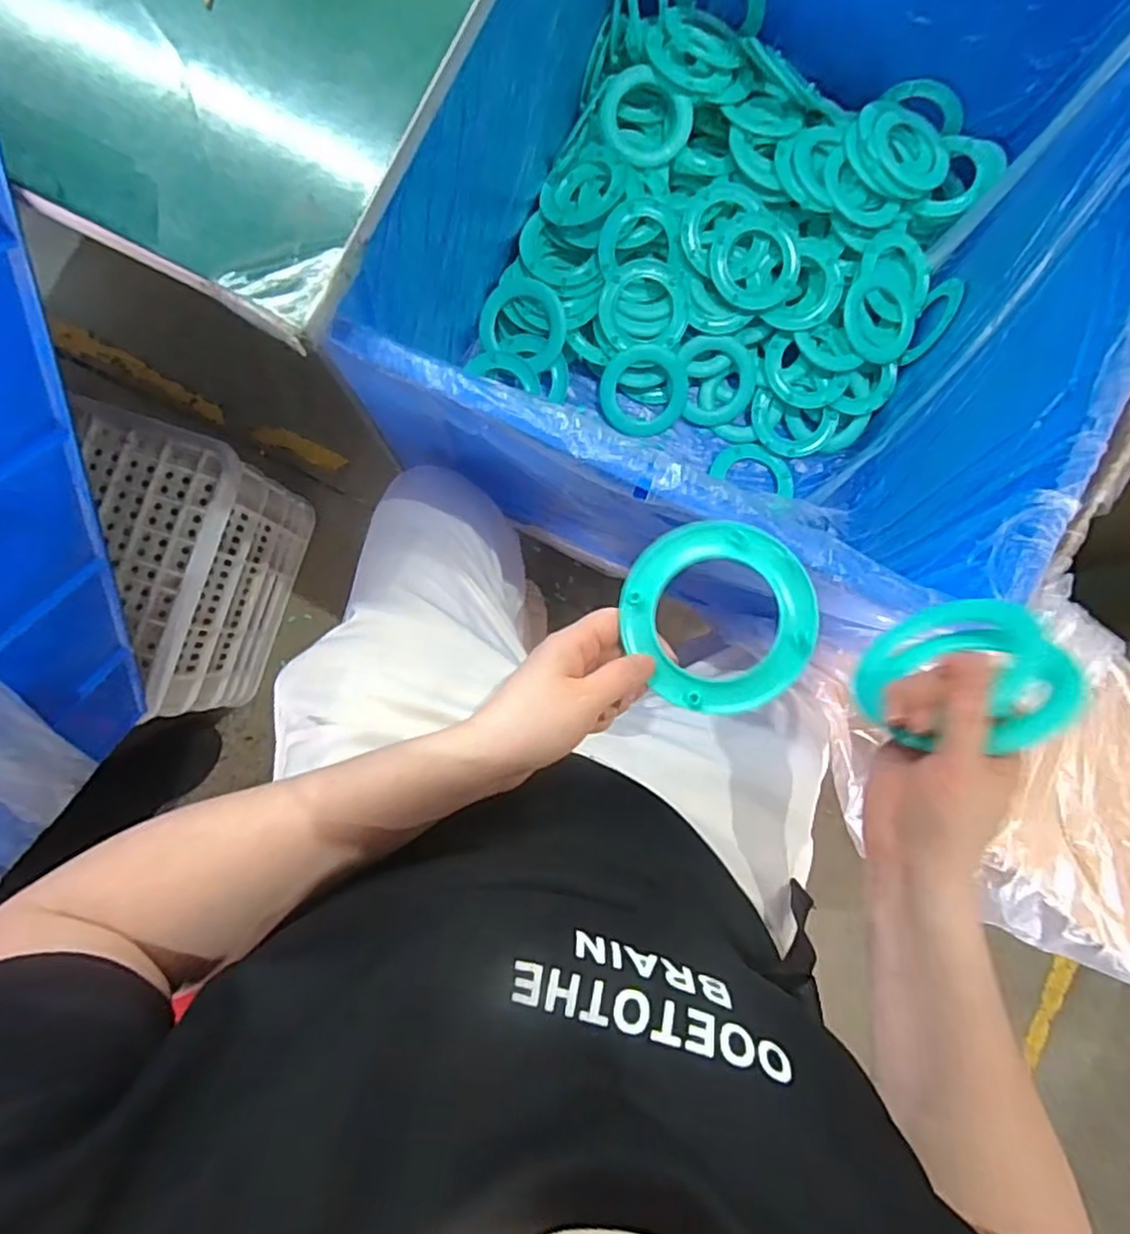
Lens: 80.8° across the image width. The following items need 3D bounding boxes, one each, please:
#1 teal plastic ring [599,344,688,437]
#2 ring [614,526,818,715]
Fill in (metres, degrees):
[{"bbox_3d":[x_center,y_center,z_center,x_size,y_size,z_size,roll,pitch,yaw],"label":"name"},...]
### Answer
[{"bbox_3d":[0.096,-0.275,0.810,0.104,0.007,0.104,-1,106,-5],"label":"teal plastic ring"},{"bbox_3d":[0.085,0.000,0.375,0.105,0.005,0.105,-1,86,16],"label":"ring"}]

